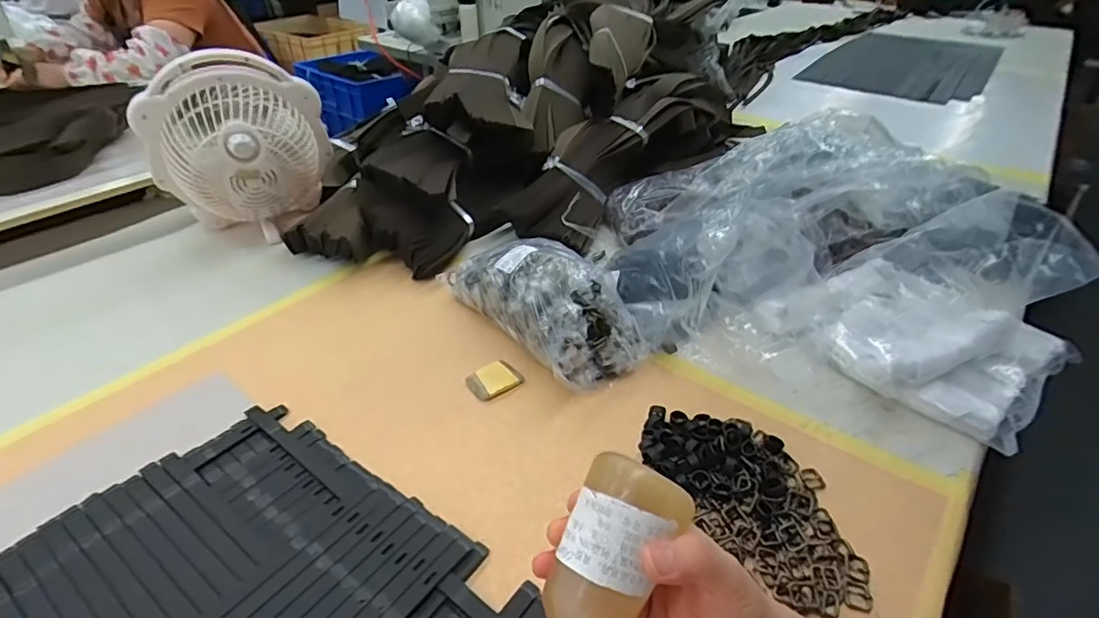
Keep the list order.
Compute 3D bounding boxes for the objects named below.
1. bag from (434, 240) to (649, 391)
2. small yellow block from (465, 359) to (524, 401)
[{"bbox_3d":[-0.006,-0.029,0.683,0.142,0.099,0.276,-21,43,-29],"label":"bag"},{"bbox_3d":[-0.063,0.081,0.626,0.057,0.008,0.046,-26,45,-34],"label":"small yellow block"}]

